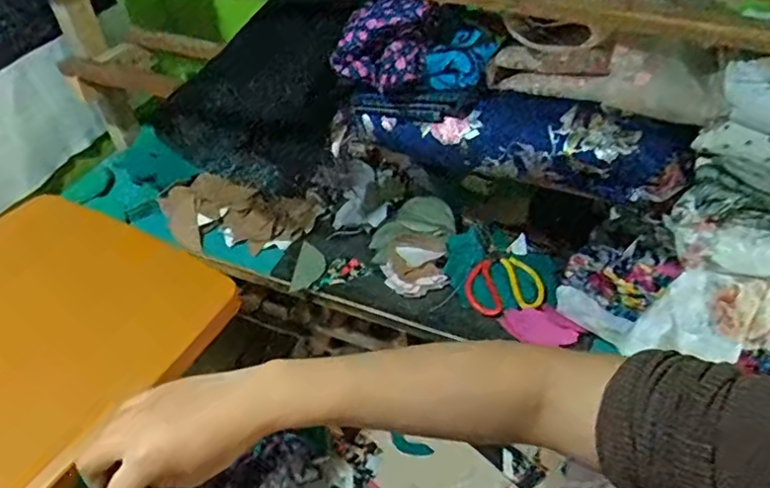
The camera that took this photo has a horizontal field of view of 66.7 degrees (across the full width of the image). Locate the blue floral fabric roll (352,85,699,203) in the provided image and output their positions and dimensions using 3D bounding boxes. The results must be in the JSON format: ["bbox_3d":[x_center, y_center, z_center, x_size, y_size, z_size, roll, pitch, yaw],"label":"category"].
[{"bbox_3d":[0.171,-0.142,0.780,0.430,0.108,0.084,16,47,19],"label":"blue floral fabric roll"}]

